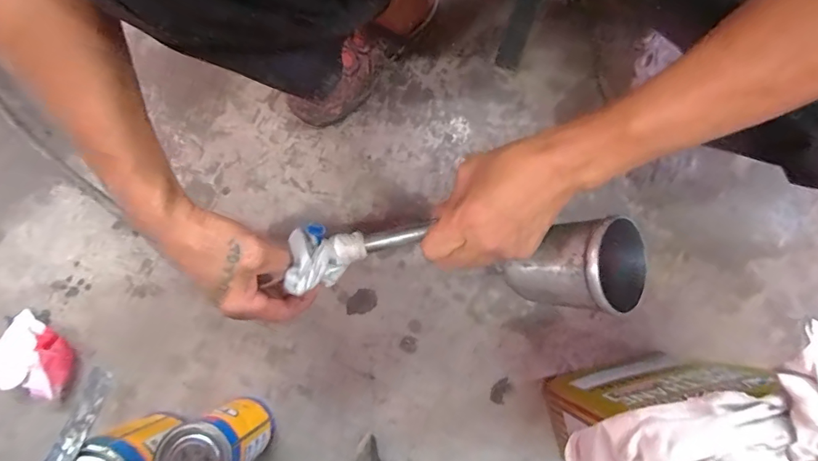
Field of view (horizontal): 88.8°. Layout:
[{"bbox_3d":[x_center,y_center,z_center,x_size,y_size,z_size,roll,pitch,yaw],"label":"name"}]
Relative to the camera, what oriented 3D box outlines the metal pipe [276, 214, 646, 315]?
[{"bbox_3d":[0.045,0.028,0.374,0.308,0.077,0.078,5,76,12],"label":"metal pipe"}]

